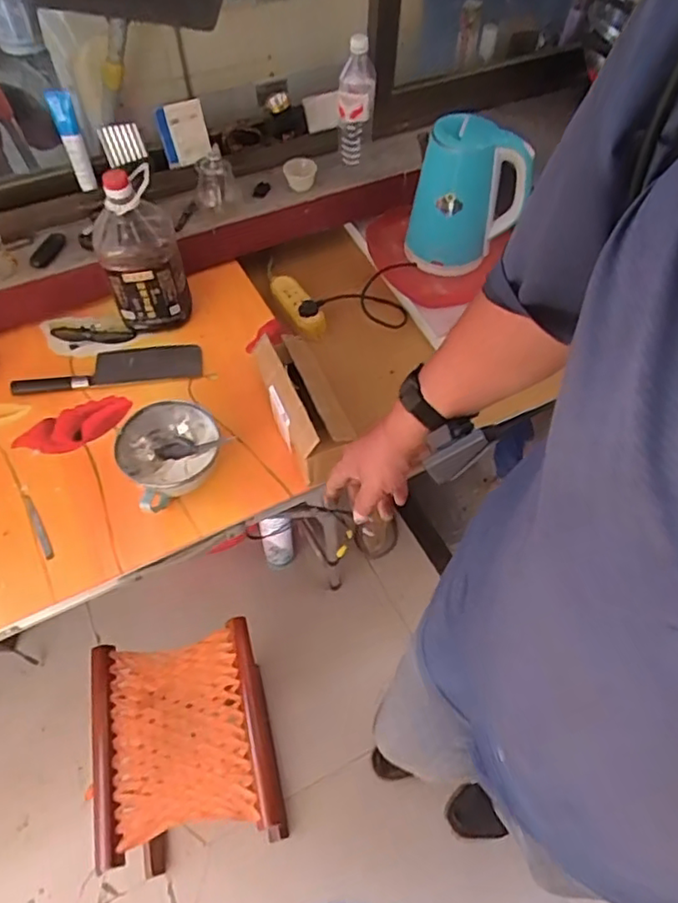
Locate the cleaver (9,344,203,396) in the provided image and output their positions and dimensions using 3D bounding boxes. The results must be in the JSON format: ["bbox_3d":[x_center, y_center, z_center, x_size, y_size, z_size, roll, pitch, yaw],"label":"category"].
[{"bbox_3d":[-0.392,-0.147,1.057,0.308,0.017,0.090,-7,56,-8],"label":"cleaver"}]

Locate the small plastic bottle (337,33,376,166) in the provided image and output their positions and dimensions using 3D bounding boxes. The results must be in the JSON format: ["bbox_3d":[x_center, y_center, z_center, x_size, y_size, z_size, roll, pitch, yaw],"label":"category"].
[{"bbox_3d":[0.030,-0.605,1.075,0.057,0.213,0.065,7,56,2],"label":"small plastic bottle"}]

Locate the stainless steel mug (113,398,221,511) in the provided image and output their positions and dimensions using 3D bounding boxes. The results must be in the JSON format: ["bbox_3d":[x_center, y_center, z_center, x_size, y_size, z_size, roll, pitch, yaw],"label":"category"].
[{"bbox_3d":[-0.246,0.007,0.907,0.141,0.087,0.149,1,56,-2],"label":"stainless steel mug"}]

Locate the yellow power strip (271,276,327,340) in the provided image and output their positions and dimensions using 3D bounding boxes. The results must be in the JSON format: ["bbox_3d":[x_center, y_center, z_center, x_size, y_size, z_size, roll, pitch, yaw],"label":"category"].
[{"bbox_3d":[-0.073,-0.266,1.149,0.062,0.032,0.176,-22,59,-17],"label":"yellow power strip"}]

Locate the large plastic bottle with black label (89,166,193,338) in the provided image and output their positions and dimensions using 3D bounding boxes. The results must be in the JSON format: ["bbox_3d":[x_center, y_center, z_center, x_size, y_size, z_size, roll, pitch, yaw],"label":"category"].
[{"bbox_3d":[-0.332,-0.336,1.037,0.133,0.265,0.156,-15,58,-12],"label":"large plastic bottle with black label"}]

